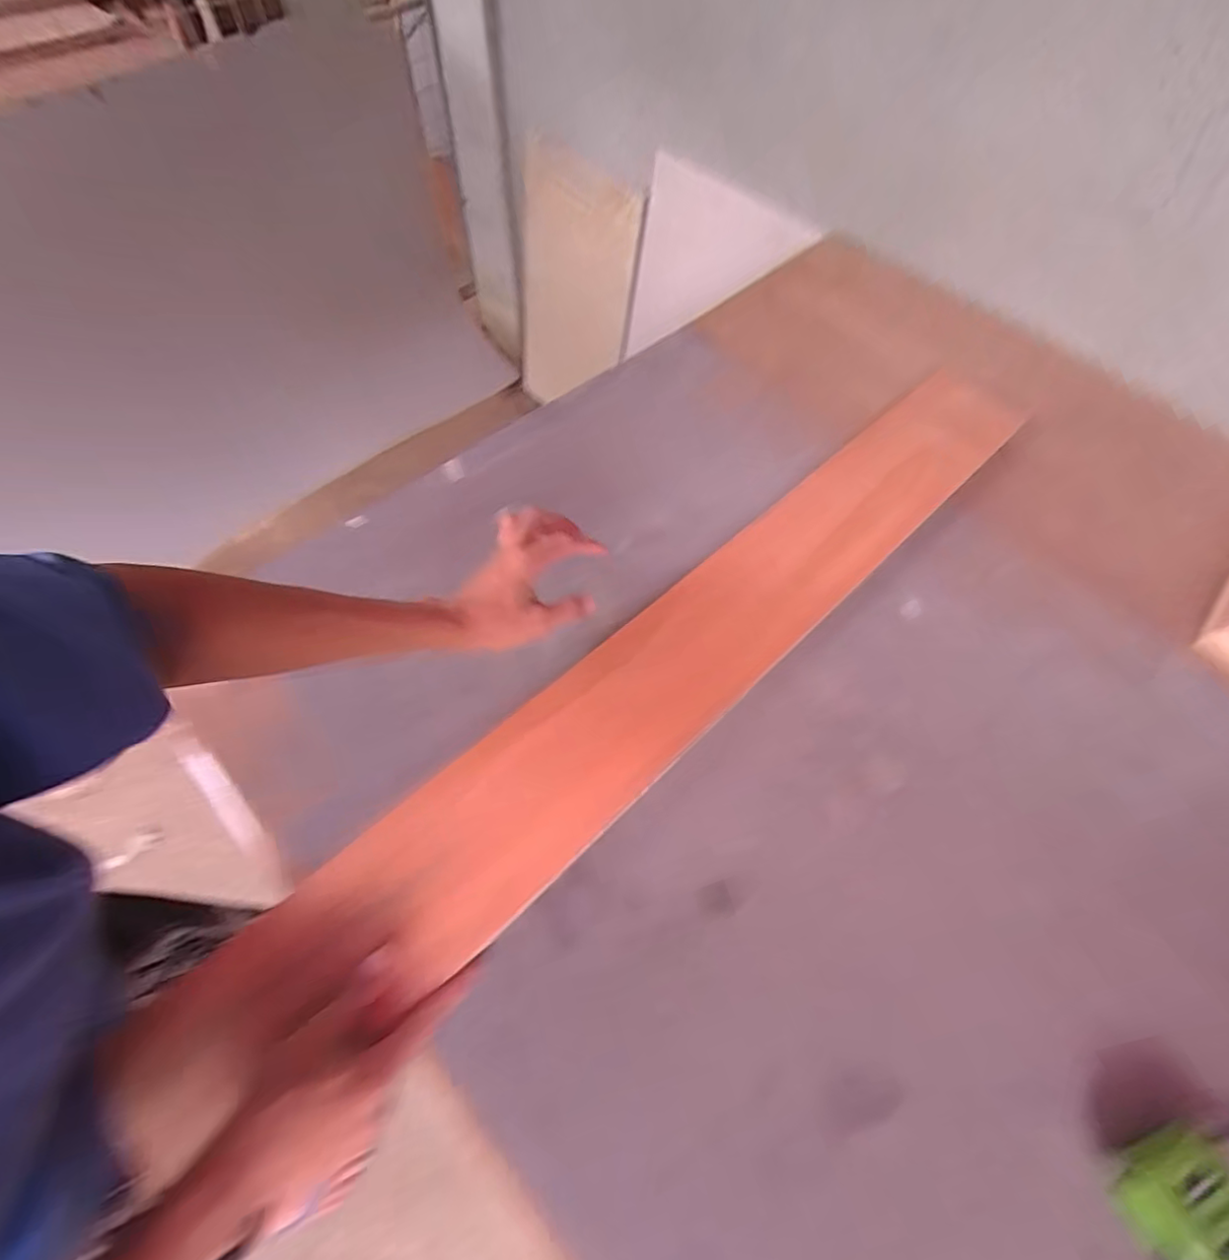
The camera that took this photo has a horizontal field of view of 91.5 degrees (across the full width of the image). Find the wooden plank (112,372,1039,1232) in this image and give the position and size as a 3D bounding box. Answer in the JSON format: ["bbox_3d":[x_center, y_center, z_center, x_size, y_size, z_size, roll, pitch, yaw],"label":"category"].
[{"bbox_3d":[0.082,0.023,0.608,1.098,0.027,0.135,-37,69,-23],"label":"wooden plank"}]

